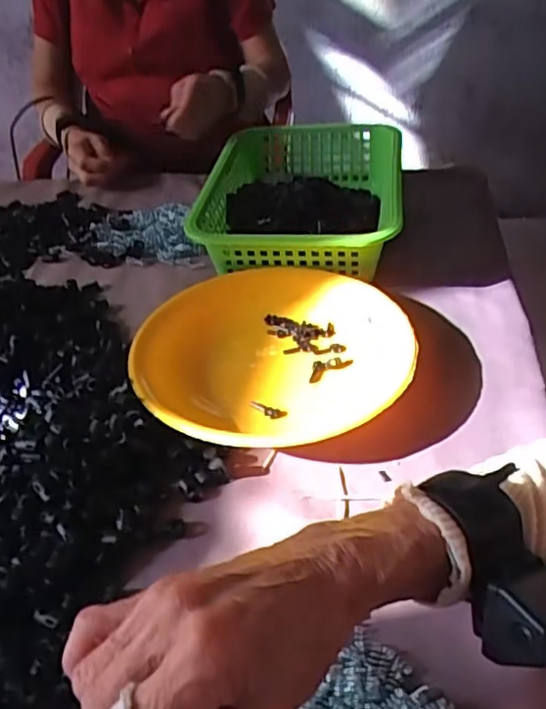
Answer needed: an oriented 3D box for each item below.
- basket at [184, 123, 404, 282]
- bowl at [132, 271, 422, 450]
[{"bbox_3d":[0.033,-0.182,0.751,0.215,0.082,0.312,2,41,8],"label":"basket"},{"bbox_3d":[-0.002,-0.004,0.570,0.246,0.049,0.225,-22,43,-18],"label":"bowl"}]

